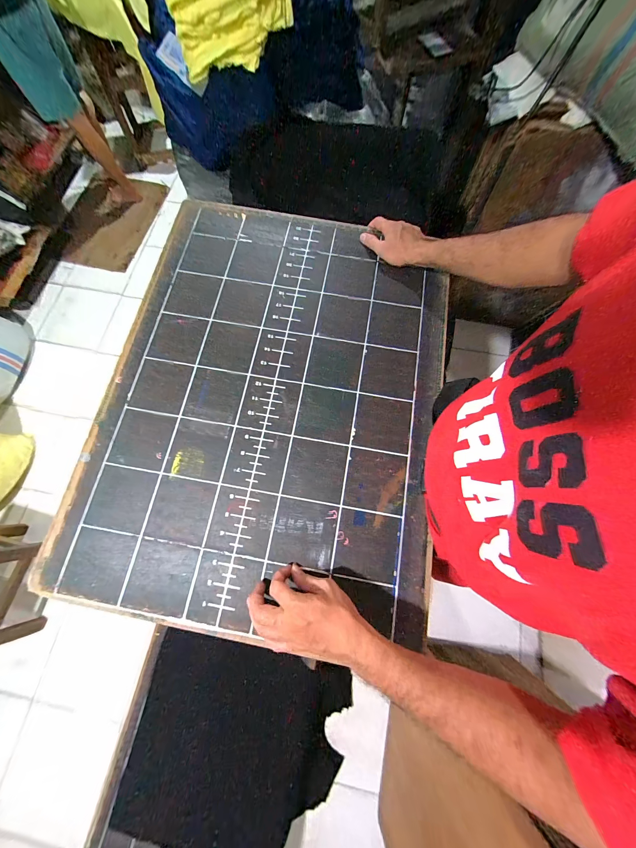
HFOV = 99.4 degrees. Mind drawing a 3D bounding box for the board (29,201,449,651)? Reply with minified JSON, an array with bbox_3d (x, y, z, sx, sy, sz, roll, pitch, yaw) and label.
[{"bbox_3d":[-0.077,-0.065,0.483,0.570,0.029,0.756,10,75,5],"label":"board"}]

